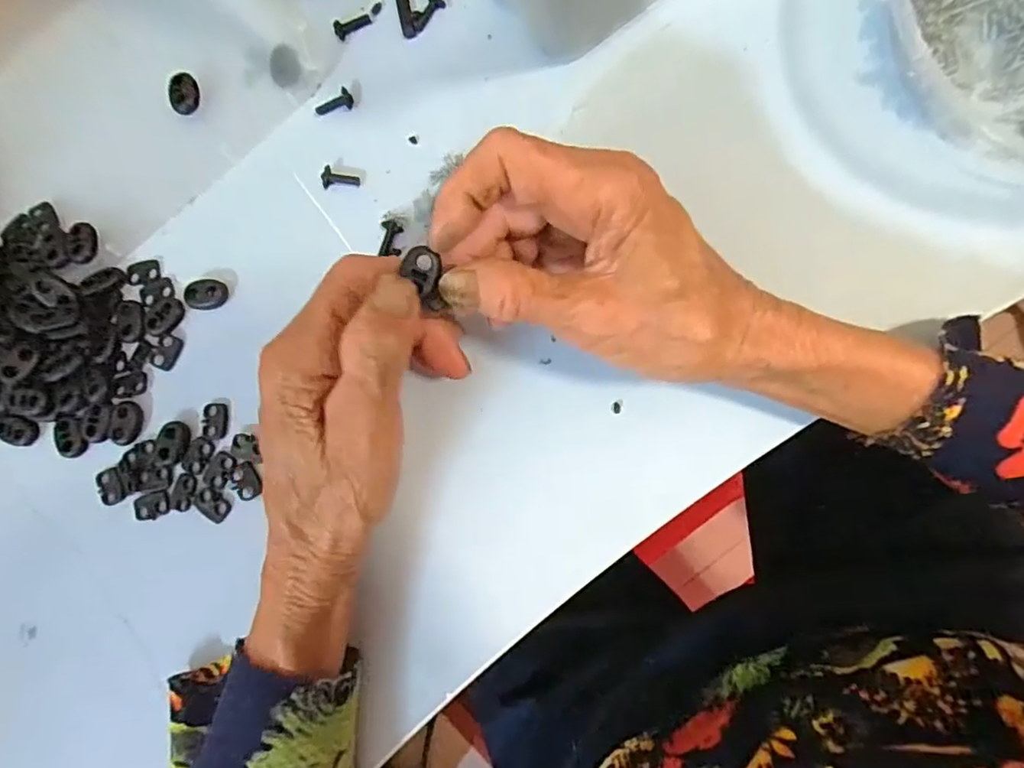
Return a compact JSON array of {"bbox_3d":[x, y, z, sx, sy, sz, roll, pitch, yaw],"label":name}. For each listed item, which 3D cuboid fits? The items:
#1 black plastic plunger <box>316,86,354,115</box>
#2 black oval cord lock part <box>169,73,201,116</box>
[{"bbox_3d":[-0.091,-0.144,0.293,0.020,0.005,0.009,-11,85,5],"label":"black plastic plunger"},{"bbox_3d":[-0.169,-0.150,0.295,0.010,0.013,0.020,3,86,6],"label":"black oval cord lock part"}]

